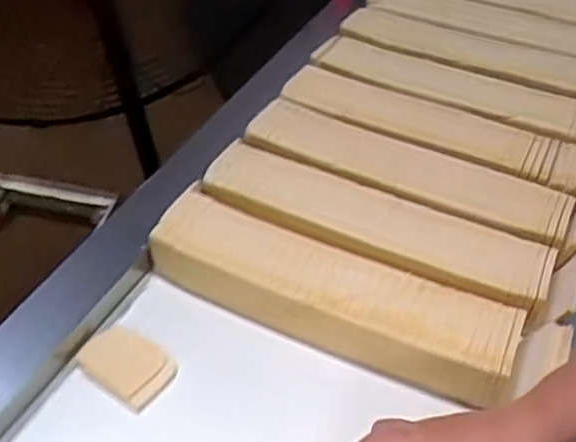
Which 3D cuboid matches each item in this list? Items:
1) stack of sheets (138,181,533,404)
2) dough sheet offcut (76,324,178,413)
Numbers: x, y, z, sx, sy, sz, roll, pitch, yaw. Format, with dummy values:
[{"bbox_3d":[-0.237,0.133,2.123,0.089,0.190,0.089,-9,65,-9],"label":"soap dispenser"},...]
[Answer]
[{"bbox_3d":[0.038,0.066,0.663,0.350,0.059,0.090,19,55,19],"label":"stack of sheets"},{"bbox_3d":[-0.143,0.127,0.637,0.078,0.004,0.054,35,65,9],"label":"dough sheet offcut"}]

